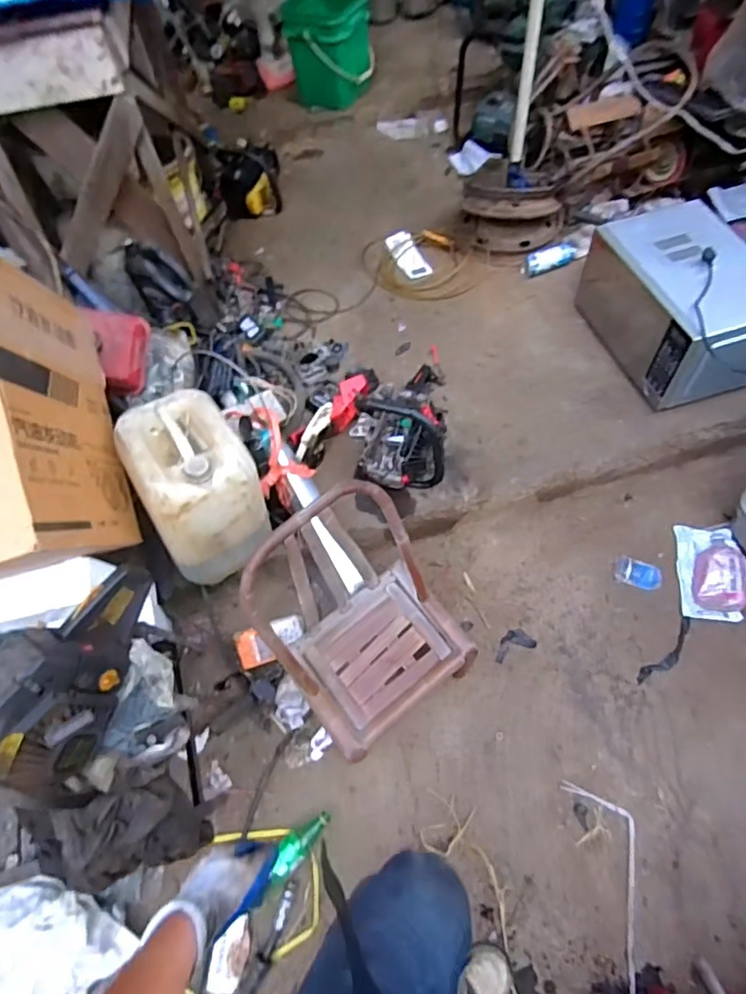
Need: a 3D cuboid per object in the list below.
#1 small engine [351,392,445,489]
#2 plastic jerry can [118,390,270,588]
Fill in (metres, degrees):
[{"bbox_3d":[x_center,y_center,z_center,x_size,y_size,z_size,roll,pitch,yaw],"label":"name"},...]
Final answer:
[{"bbox_3d":[0.063,-0.174,1.446,0.231,0.246,0.232,0,58,2],"label":"small engine"},{"bbox_3d":[-0.388,-0.024,1.260,0.220,0.337,0.272,-30,62,-16],"label":"plastic jerry can"}]

